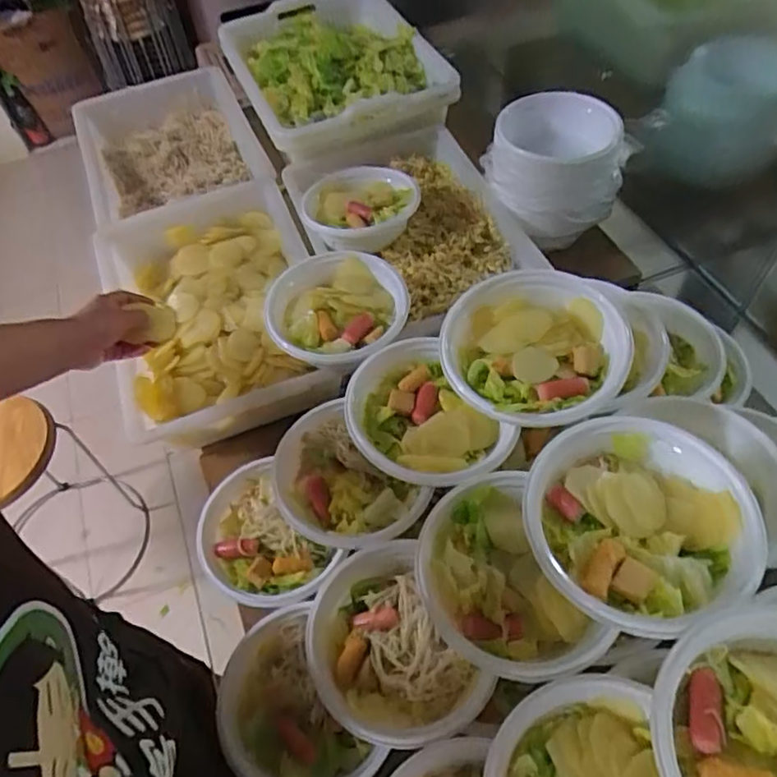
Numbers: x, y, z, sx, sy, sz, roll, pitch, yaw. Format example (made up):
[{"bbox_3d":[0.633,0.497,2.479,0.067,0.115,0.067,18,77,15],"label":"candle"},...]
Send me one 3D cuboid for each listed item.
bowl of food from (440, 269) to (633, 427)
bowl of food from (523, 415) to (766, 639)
[{"bbox_3d":[0.141,-0.034,0.575,0.173,0.065,0.166,-2,55,3],"label":"bowl of food"},{"bbox_3d":[0.196,0.106,0.480,0.167,0.053,0.161,-2,55,3],"label":"bowl of food"}]

